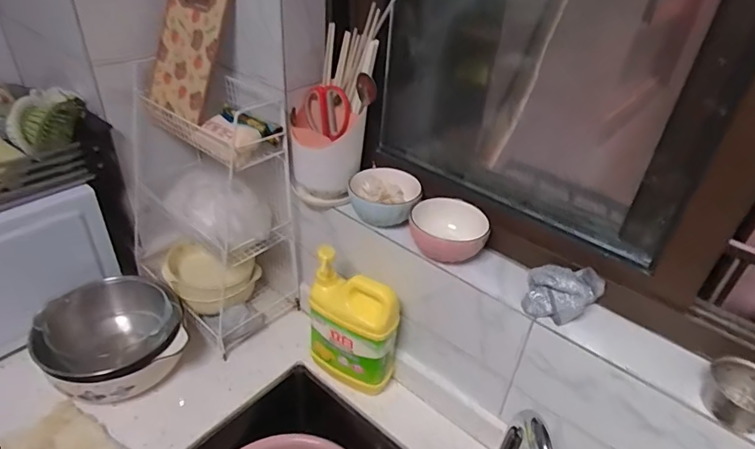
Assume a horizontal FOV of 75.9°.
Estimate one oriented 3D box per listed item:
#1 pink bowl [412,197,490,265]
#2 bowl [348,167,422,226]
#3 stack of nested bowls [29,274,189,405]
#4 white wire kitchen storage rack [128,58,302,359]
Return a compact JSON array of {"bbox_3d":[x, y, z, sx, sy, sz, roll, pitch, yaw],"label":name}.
[{"bbox_3d":[0.103,0.010,0.715,0.112,0.052,0.094,11,36,9],"label":"pink bowl"},{"bbox_3d":[0.011,-0.045,0.774,0.107,0.051,0.096,6,35,2],"label":"bowl"},{"bbox_3d":[-0.450,0.199,0.835,0.205,0.103,0.227,-16,40,-26],"label":"stack of nested bowls"},{"bbox_3d":[-0.331,-0.052,0.922,0.221,0.408,0.405,-25,44,-34],"label":"white wire kitchen storage rack"}]

